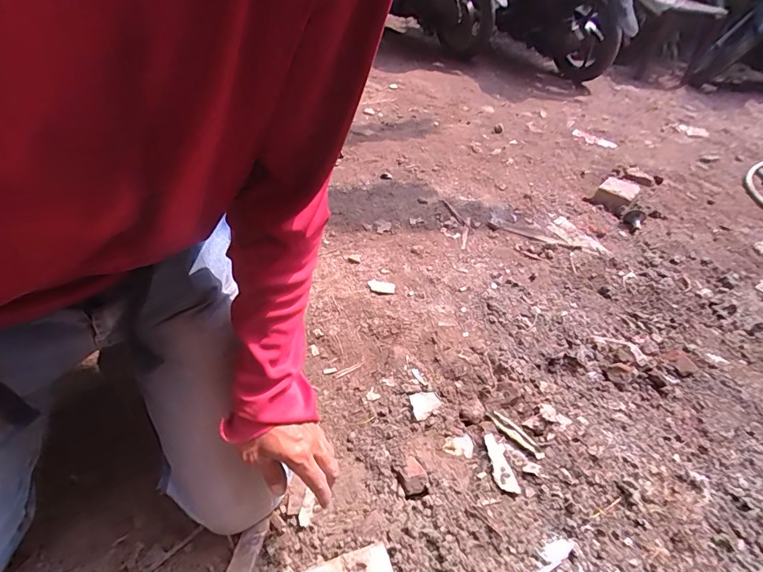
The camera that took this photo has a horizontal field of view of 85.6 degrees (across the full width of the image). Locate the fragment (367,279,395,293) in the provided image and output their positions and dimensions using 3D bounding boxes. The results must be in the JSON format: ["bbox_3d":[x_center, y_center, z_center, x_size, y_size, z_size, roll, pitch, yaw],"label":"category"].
[{"bbox_3d":[0.000,0.001,0.944,0.062,0.005,0.036,8,42,1],"label":"fragment"}]

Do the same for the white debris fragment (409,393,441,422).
[{"bbox_3d":[0.078,0.207,0.716,0.052,0.004,0.049,-7,44,-16],"label":"white debris fragment"}]

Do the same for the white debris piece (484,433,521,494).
[{"bbox_3d":[0.185,0.277,0.646,0.034,0.004,0.092,-3,43,-12],"label":"white debris piece"}]

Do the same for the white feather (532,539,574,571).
[{"bbox_3d":[0.209,0.369,0.544,0.125,0.004,0.024,-19,48,-27],"label":"white feather"}]

